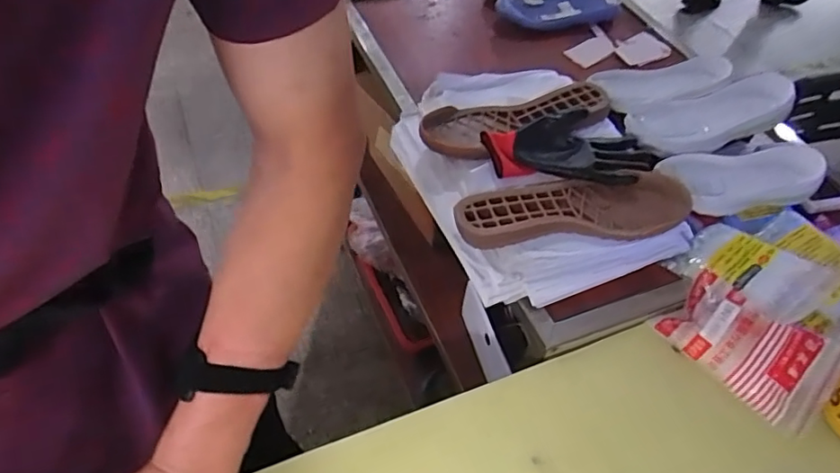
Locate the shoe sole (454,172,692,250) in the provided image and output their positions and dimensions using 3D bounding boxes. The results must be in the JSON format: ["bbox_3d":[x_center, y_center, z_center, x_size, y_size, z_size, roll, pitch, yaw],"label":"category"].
[{"bbox_3d":[0.182,-0.034,0.674,0.268,0.025,0.086,-7,51,-11],"label":"shoe sole"}]

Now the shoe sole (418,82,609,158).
[{"bbox_3d":[0.140,-0.162,0.782,0.280,0.041,0.088,-13,53,-17],"label":"shoe sole"}]

